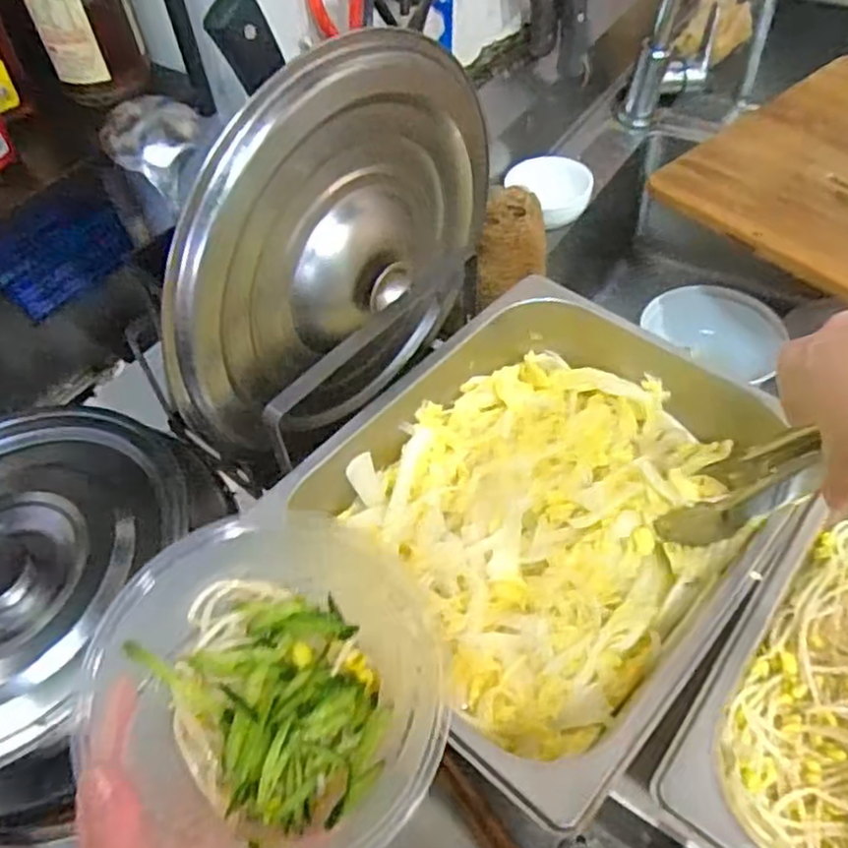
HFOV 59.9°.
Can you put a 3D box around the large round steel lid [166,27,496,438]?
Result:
[{"bbox_3d":[-0.049,-0.112,0.513,0.067,0.261,0.290,24,58,21],"label":"large round steel lid"}]

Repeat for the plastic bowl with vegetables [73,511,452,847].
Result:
[{"bbox_3d":[-0.065,0.113,0.330,0.144,0.058,0.154,-2,53,3],"label":"plastic bowl with vegetables"}]

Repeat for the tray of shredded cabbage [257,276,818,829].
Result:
[{"bbox_3d":[0.091,0.052,0.516,0.272,0.083,0.336,35,63,27],"label":"tray of shredded cabbage"}]

